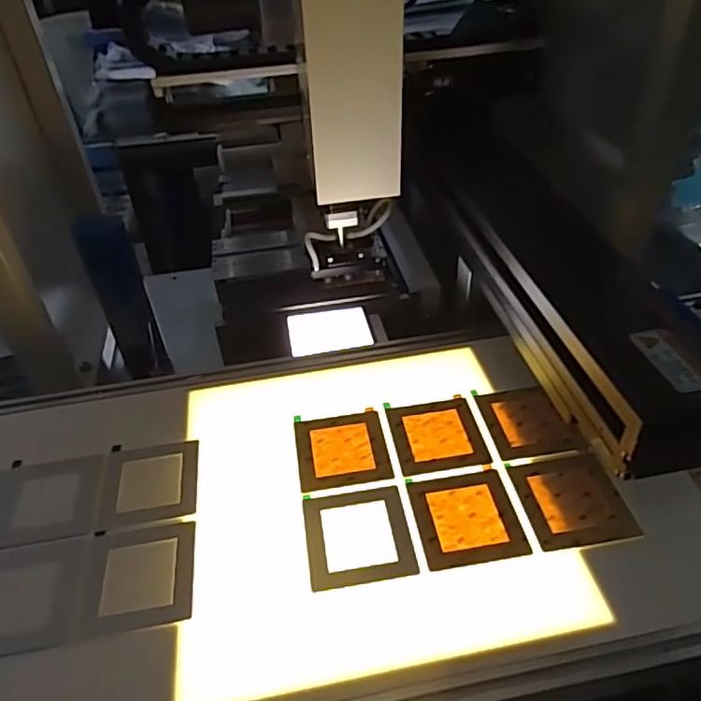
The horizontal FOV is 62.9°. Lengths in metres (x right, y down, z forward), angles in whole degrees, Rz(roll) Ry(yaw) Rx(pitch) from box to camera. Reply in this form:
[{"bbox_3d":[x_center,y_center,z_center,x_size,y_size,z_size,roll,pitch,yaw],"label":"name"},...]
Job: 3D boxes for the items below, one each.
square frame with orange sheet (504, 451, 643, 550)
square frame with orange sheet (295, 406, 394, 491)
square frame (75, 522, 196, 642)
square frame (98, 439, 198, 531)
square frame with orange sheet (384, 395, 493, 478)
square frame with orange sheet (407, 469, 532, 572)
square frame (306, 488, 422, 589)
[{"bbox_3d":[0.179,0.118,0.462,0.082,0.004,0.082,-7,40,-5],"label":"square frame with orange sheet"},{"bbox_3d":[-0.008,0.088,0.515,0.079,0.006,0.082,-7,40,-6],"label":"square frame with orange sheet"},{"bbox_3d":[-0.159,0.169,0.430,0.082,0.004,0.082,-8,40,-6],"label":"square frame"},{"bbox_3d":[-0.173,0.114,0.495,0.081,0.004,0.078,-8,40,-6],"label":"square frame"},{"bbox_3d":[0.078,0.074,0.522,0.079,0.004,0.084,-8,40,-6],"label":"square frame with orange sheet"},{"bbox_3d":[0.091,0.131,0.455,0.079,0.004,0.079,-7,40,-5],"label":"square frame with orange sheet"},{"bbox_3d":[0.006,0.143,0.447,0.080,0.004,0.079,-7,40,-5],"label":"square frame"}]

